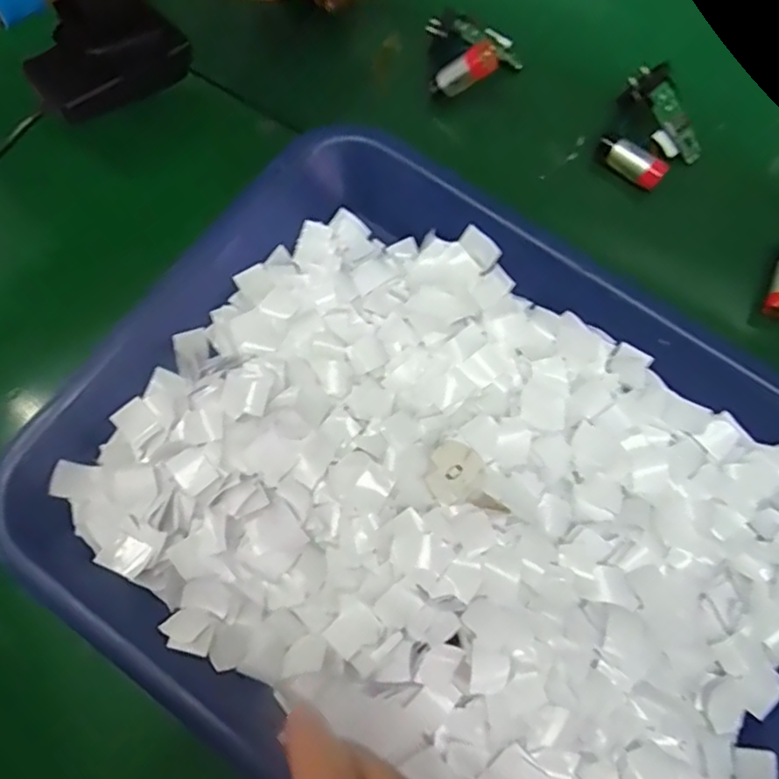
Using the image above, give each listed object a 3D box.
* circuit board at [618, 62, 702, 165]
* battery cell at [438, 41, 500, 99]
[{"bbox_3d":[0.147,-0.145,0.335,0.026,0.010,0.055,-40,100,-14],"label":"circuit board"},{"bbox_3d":[0.040,-0.169,0.332,0.034,0.014,0.012,-20,68,34],"label":"battery cell"}]

